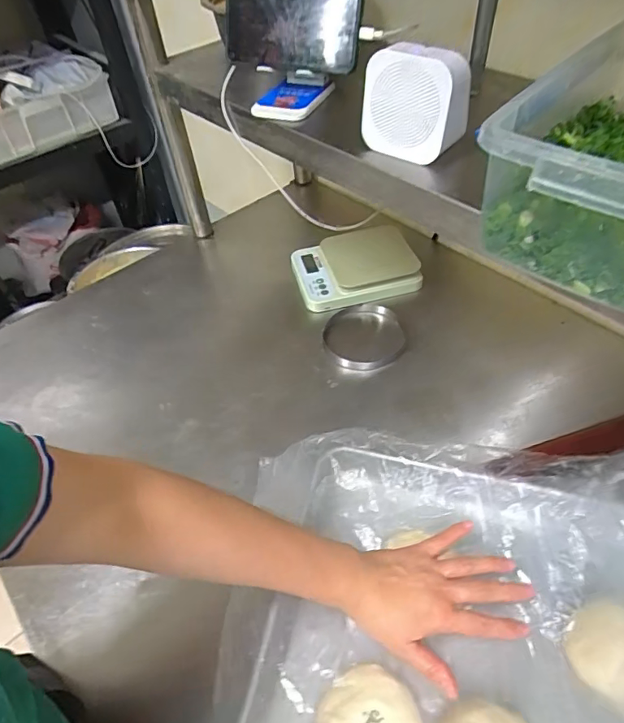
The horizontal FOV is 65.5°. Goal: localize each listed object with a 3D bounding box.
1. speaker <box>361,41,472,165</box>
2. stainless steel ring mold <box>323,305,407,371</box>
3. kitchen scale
[{"bbox_3d":[0.096,-0.237,0.453,0.086,0.091,0.050,32,58,27],"label":"speaker"},{"bbox_3d":[0.076,-0.039,0.720,0.111,0.019,0.125,-17,47,-10],"label":"stainless steel ring mold"},{"bbox_3d":[0.074,-0.160,0.818,0.208,0.034,0.160,-13,47,-7],"label":"kitchen scale"}]

